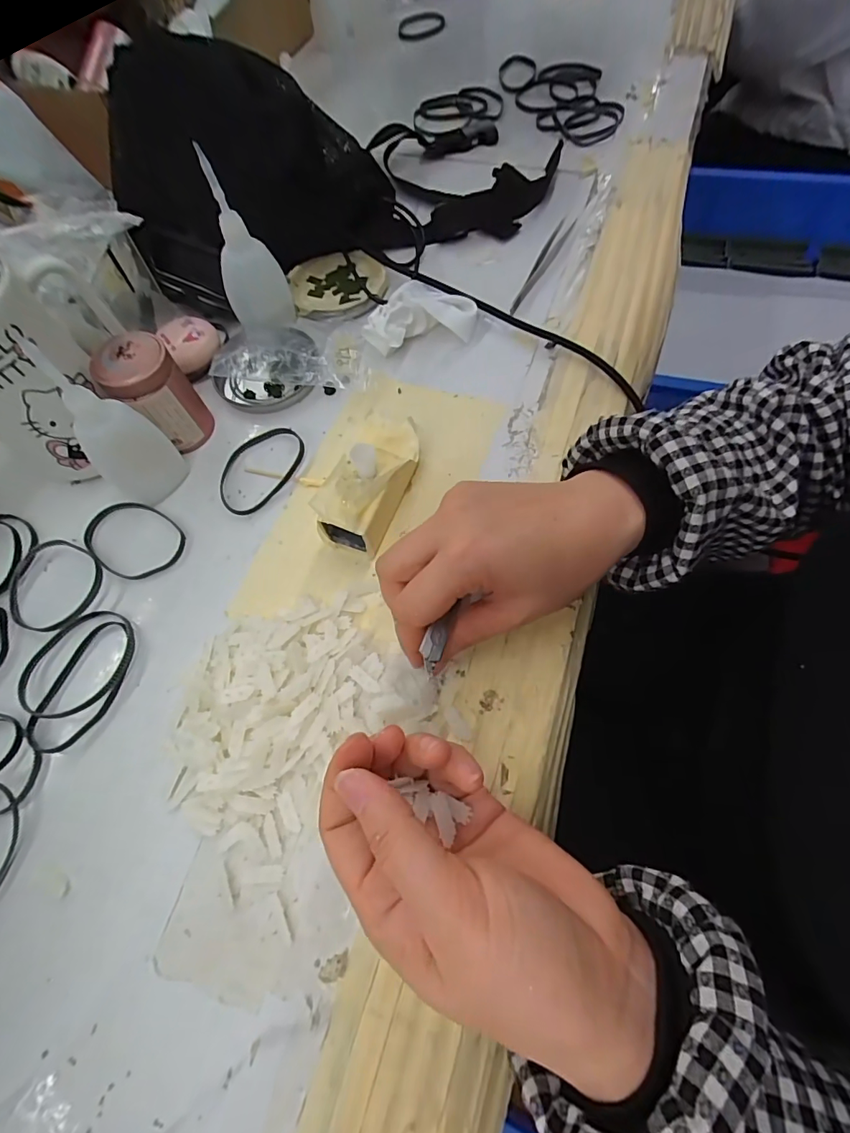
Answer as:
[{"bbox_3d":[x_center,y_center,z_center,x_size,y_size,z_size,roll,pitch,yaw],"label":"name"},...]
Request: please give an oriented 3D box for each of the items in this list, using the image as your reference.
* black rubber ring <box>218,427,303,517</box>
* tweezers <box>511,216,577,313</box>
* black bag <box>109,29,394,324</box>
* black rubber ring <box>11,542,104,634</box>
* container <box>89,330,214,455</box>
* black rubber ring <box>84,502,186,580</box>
[{"bbox_3d":[-0.113,-0.068,0.316,0.050,0.007,0.070,38,73,18],"label":"black rubber ring"},{"bbox_3d":[0.096,-0.249,0.381,0.013,0.007,0.118,26,70,14],"label":"tweezers"},{"bbox_3d":[-0.135,-0.300,0.351,0.185,0.123,0.112,-39,70,-13],"label":"black bag"},{"bbox_3d":[-0.231,0.011,0.287,0.065,0.006,0.056,21,69,12],"label":"black rubber ring"},{"bbox_3d":[-0.175,-0.111,0.306,0.037,0.067,0.043,41,74,18],"label":"container"},{"bbox_3d":[-0.188,-0.019,0.298,0.065,0.007,0.049,39,74,18],"label":"black rubber ring"}]

